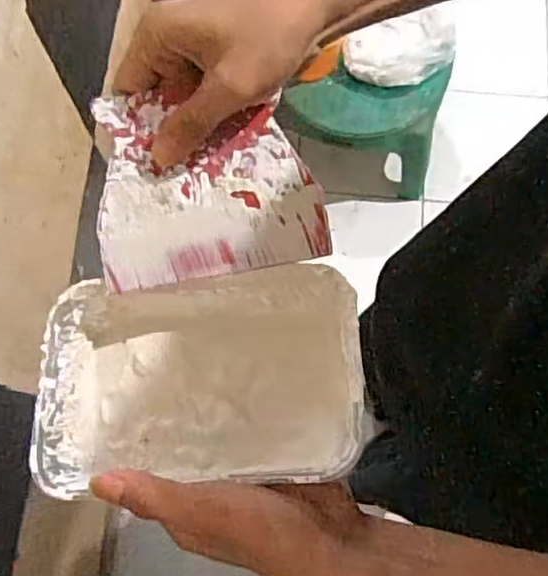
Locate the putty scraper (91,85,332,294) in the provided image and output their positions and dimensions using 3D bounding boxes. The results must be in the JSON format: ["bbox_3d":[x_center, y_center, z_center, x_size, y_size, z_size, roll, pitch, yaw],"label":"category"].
[{"bbox_3d":[-0.038,-0.059,0.367,0.122,0.004,0.102,-10,90,-2],"label":"putty scraper"}]

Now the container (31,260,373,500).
[{"bbox_3d":[-0.040,0.049,0.365,0.170,0.051,0.110,-4,73,-1],"label":"container"}]

